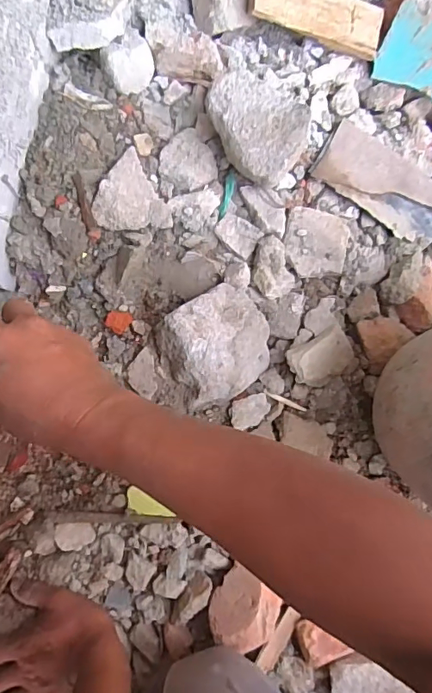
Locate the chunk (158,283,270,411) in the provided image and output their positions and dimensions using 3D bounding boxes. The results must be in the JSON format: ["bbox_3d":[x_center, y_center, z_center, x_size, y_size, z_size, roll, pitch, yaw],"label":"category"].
[{"bbox_3d":[0.004,-0.002,0.516,0.113,0.060,0.105,0,83,-3],"label":"chunk"}]

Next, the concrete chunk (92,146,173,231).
[{"bbox_3d":[-0.093,-0.169,0.522,0.080,0.022,0.082,-7,83,-4],"label":"concrete chunk"}]

